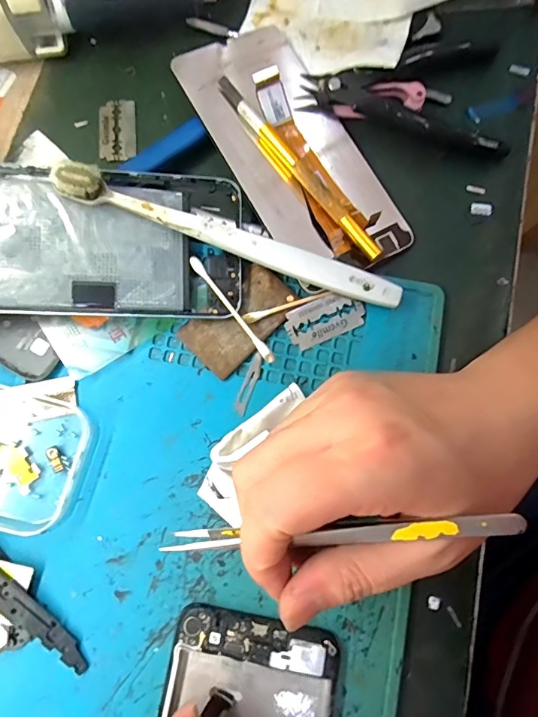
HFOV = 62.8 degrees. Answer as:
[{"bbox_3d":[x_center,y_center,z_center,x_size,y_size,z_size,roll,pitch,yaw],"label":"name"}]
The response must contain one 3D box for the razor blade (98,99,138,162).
[{"bbox_3d":[-0.092,-0.139,0.265,0.022,0.004,0.042,-6,77,-1],"label":"razor blade"}]

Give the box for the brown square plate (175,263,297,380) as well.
[{"bbox_3d":[-0.015,-0.022,0.236,0.060,0.005,0.035,-44,80,-8],"label":"brown square plate"}]

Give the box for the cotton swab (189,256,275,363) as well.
[{"bbox_3d":[-0.020,-0.026,0.231,0.005,0.010,0.071,-36,79,-7],"label":"cotton swab"}]

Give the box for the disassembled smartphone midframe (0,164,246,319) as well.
[{"bbox_3d":[-0.098,-0.060,0.227,0.166,0.010,0.076,0,84,-9],"label":"disassembled smartphone midframe"}]

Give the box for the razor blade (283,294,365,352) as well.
[{"bbox_3d":[0.030,-0.021,0.235,0.041,0.004,0.023,-24,86,-3],"label":"razor blade"}]

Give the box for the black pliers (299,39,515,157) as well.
[{"bbox_3d":[0.080,-0.153,0.254,0.117,0.020,0.050,11,77,3],"label":"black pliers"}]

